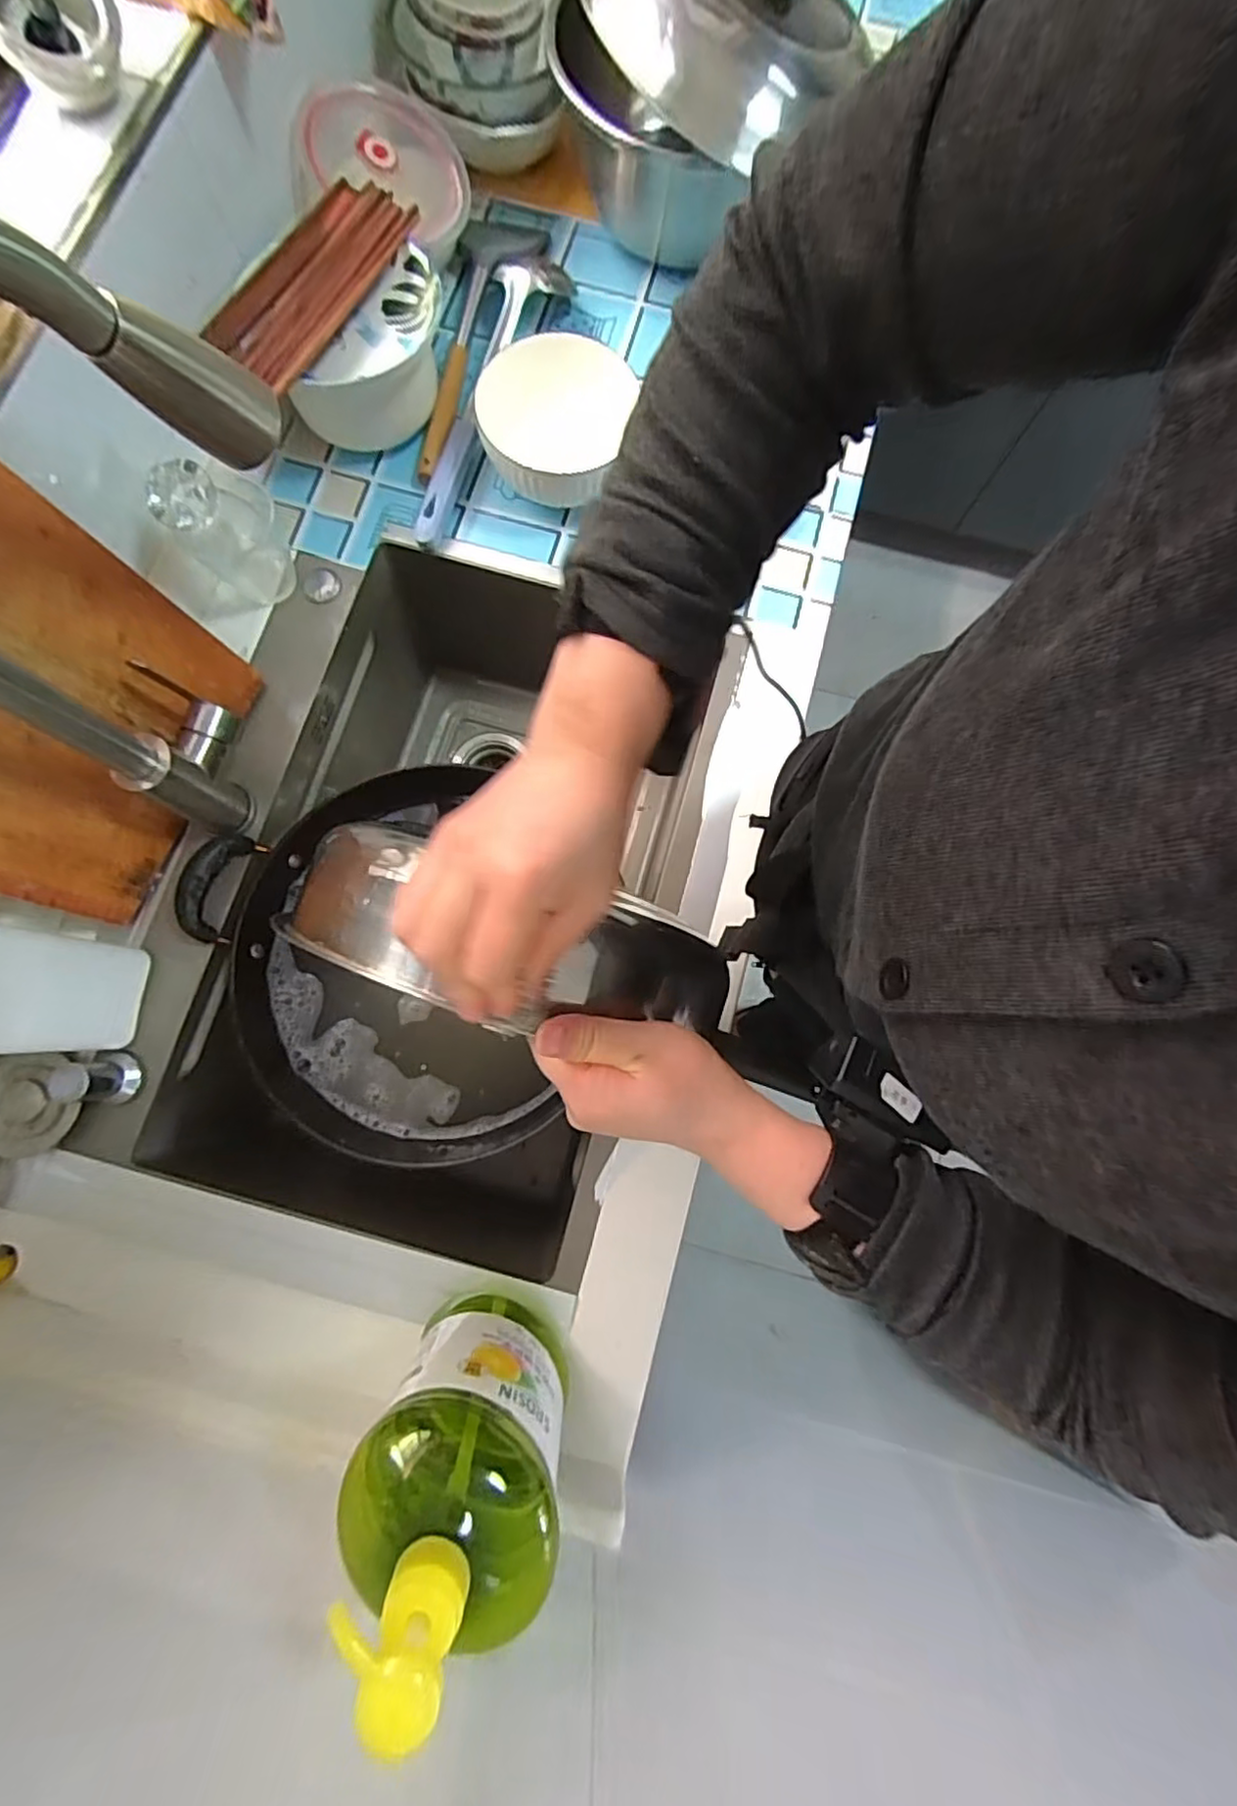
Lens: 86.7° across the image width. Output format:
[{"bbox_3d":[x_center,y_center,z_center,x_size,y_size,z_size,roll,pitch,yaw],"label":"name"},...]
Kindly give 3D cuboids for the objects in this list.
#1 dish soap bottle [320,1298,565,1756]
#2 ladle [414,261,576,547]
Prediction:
[{"bbox_3d":[-0.089,0.326,0.384,0.120,0.261,0.079,22,80,3],"label":"dish soap bottle"},{"bbox_3d":[-0.145,-0.508,0.651,0.074,0.051,0.328,24,80,3],"label":"ladle"}]

